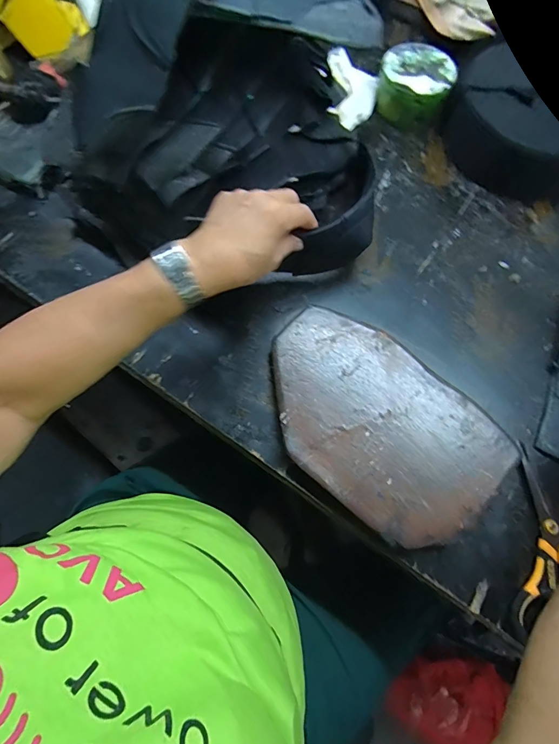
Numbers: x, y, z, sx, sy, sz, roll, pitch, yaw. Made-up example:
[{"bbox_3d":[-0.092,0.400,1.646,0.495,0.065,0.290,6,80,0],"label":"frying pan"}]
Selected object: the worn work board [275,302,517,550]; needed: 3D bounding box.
[{"bbox_3d":[0.096,0.051,0.387,0.261,0.022,0.167,42,75,11],"label":"worn work board"}]

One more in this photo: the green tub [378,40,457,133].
[{"bbox_3d":[0.197,-0.417,0.533,0.098,0.059,0.092,1,72,-2],"label":"green tub"}]

